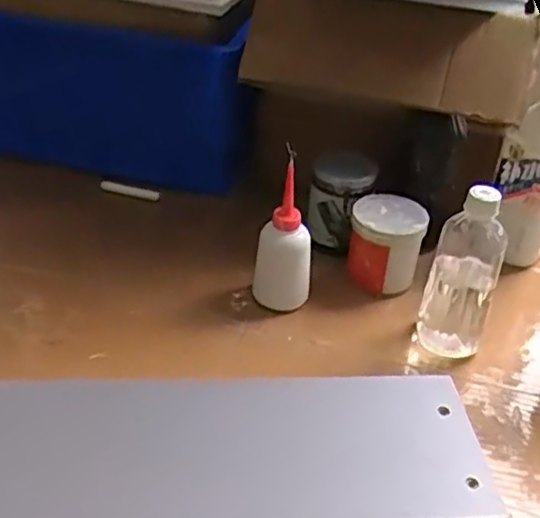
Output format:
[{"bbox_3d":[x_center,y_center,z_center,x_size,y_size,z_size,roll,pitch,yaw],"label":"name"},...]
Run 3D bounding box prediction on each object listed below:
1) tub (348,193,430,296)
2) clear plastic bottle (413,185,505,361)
[{"bbox_3d":[0.130,-0.014,0.792,0.083,0.094,0.081,11,35,7],"label":"tub"},{"bbox_3d":[0.195,0.010,0.688,0.068,0.179,0.059,16,36,14],"label":"clear plastic bottle"}]

